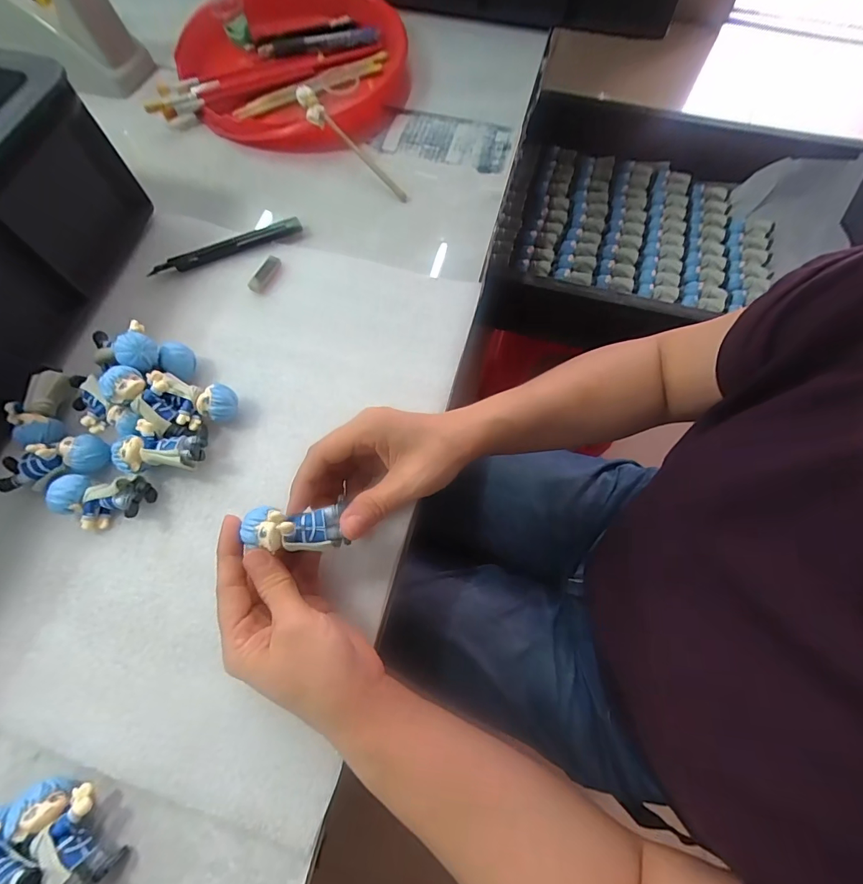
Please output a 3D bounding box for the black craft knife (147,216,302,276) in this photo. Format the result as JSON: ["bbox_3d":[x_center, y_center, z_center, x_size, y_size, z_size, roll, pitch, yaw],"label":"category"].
[{"bbox_3d":[-0.184,-0.177,0.392,0.134,0.010,0.016,-27,71,-10],"label":"black craft knife"}]

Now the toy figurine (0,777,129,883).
[{"bbox_3d":[-0.196,0.208,0.231,0.059,0.021,0.033,31,72,12],"label":"toy figurine"}]

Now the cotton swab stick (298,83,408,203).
[{"bbox_3d":[-0.076,-0.286,0.418,0.141,0.019,0.014,44,73,-6],"label":"cotton swab stick"}]

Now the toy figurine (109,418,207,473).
[{"bbox_3d":[-0.193,0.006,0.311,0.060,0.033,0.032,-3,69,-1],"label":"toy figurine"}]

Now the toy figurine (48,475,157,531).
[{"bbox_3d":[-0.227,0.041,0.299,0.055,0.028,0.034,-3,69,-1],"label":"toy figurine"}]

